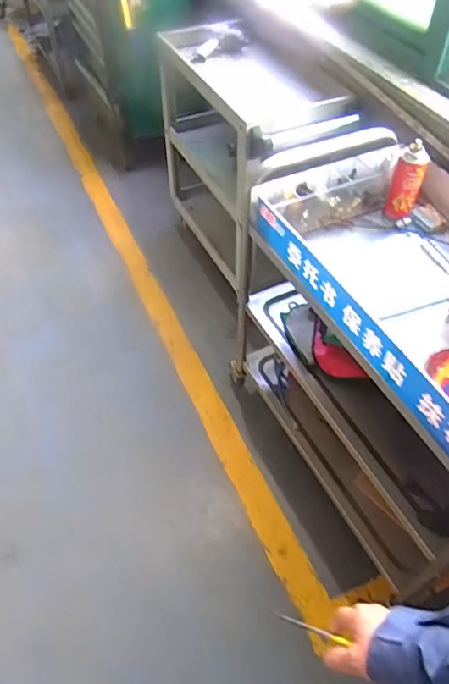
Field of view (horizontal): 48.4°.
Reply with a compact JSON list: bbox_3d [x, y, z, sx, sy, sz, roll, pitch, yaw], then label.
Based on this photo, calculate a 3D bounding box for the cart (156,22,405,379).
[{"bbox_3d":[0.128,-0.528,1.733,0.475,0.807,1.017,-13,52,-10],"label":"cart"}]

